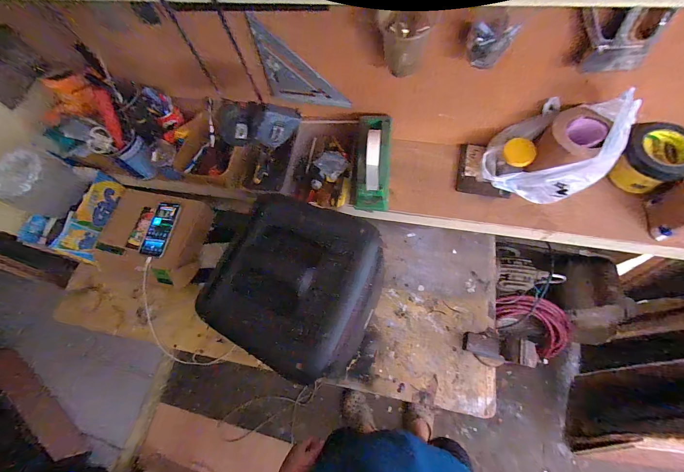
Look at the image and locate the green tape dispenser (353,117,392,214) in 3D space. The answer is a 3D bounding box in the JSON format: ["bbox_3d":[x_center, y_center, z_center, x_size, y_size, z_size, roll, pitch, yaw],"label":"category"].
[{"bbox_3d":[0.072,-0.165,0.646,0.080,0.081,0.215,3,85,4],"label":"green tape dispenser"}]

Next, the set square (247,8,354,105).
[{"bbox_3d":[-0.080,-0.345,0.594,0.180,0.168,0.015,10,69,12],"label":"set square"}]

